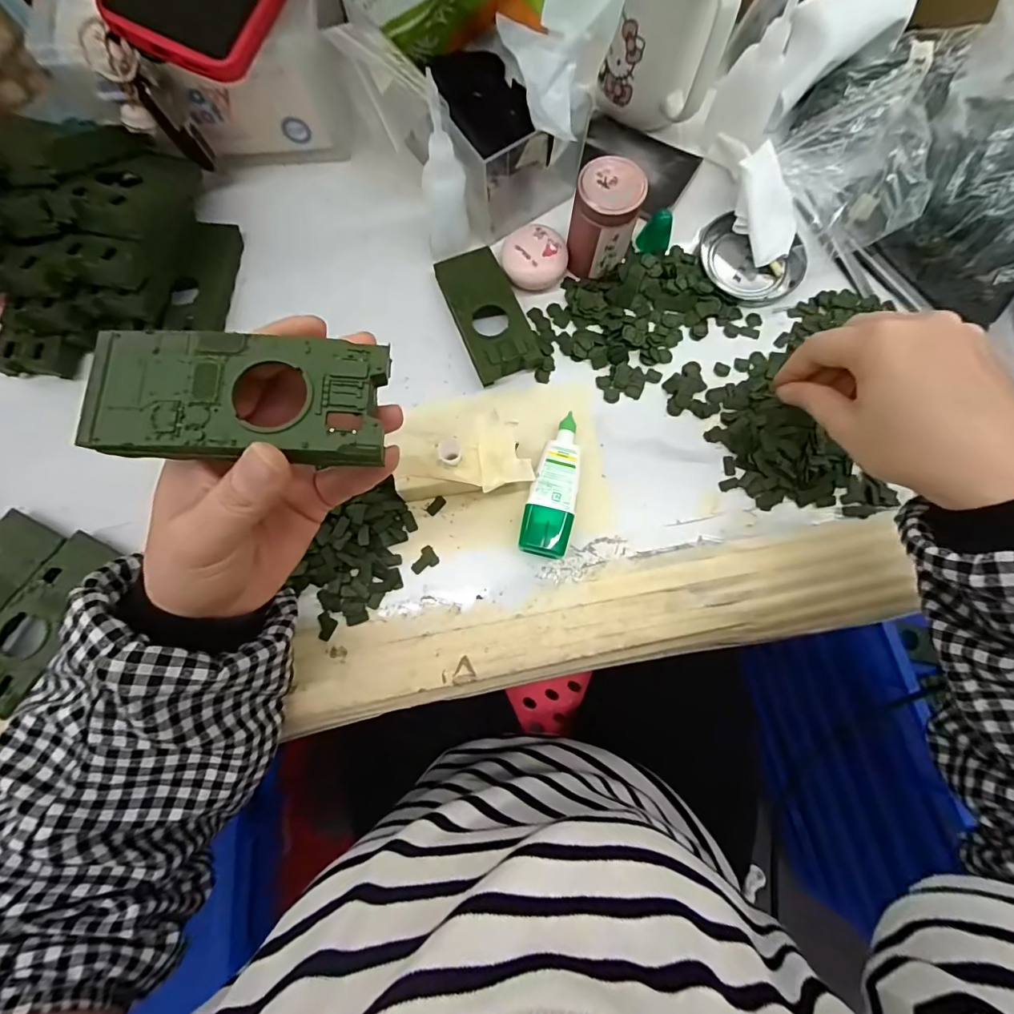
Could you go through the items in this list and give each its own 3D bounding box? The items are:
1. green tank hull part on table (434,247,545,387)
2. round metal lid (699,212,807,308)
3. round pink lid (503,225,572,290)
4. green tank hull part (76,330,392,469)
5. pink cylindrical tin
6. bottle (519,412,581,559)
[{"bbox_3d":[-0.016,-0.141,0.327,0.047,0.021,0.105,-23,80,-4],"label":"green tank hull part on table"},{"bbox_3d":[0.189,-0.190,0.346,0.075,0.013,0.073,0,79,0],"label":"round metal lid"},{"bbox_3d":[0.021,-0.184,0.333,0.047,0.021,0.038,5,79,1],"label":"round pink lid"},{"bbox_3d":[-0.098,-0.041,0.166,0.103,0.009,0.046,2,79,-5],"label":"green tank hull part"},{"bbox_3d":[0.067,-0.199,0.315,0.043,0.060,0.042,0,79,0],"label":"pink cylindrical tin"},{"bbox_3d":[0.032,-0.014,0.300,0.030,0.025,0.095,13,80,2],"label":"bottle"}]

